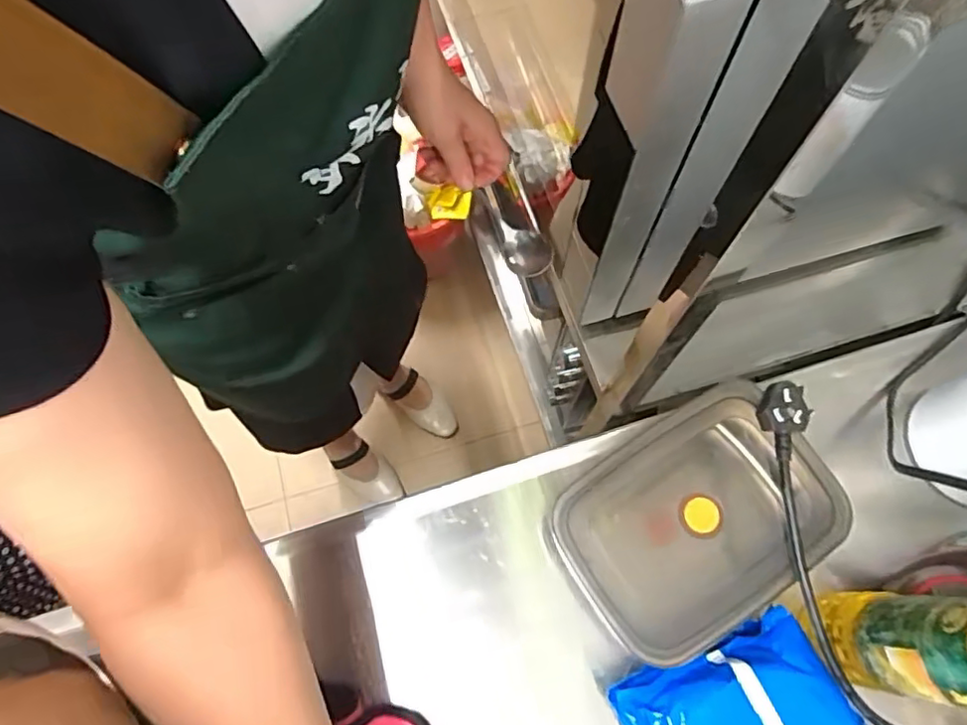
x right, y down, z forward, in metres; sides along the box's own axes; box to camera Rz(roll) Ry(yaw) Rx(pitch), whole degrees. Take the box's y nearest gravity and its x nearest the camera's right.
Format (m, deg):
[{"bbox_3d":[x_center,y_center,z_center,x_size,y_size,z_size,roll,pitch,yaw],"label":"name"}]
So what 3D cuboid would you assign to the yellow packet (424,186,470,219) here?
[{"bbox_3d":[-0.072,-0.321,1.217,0.088,0.020,0.062,4,89,5],"label":"yellow packet"}]

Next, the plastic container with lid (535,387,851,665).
[{"bbox_3d":[0.150,0.121,0.459,0.177,0.122,0.135,-30,72,-10],"label":"plastic container with lid"}]

